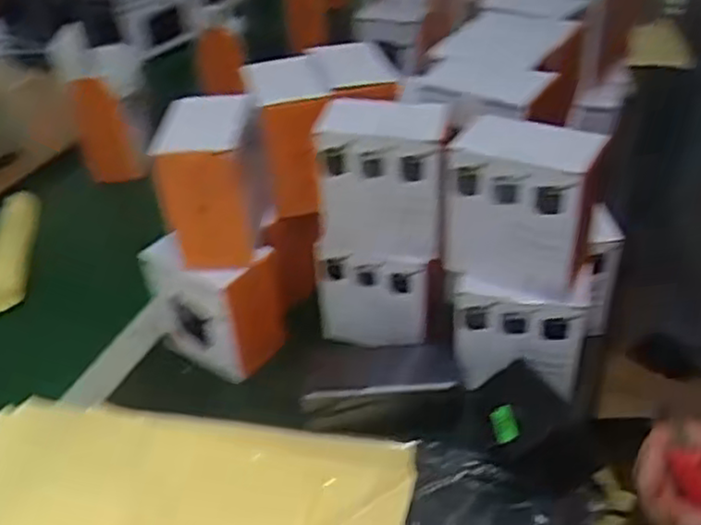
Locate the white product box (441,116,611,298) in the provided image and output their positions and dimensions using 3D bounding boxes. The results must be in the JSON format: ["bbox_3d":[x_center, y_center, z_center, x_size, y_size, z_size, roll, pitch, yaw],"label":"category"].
[{"bbox_3d":[0.133,-0.049,0.548,0.106,0.121,0.065,18,43,25],"label":"white product box"}]

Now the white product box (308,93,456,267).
[{"bbox_3d":[0.028,-0.072,0.593,0.102,0.116,0.067,4,39,10],"label":"white product box"}]

